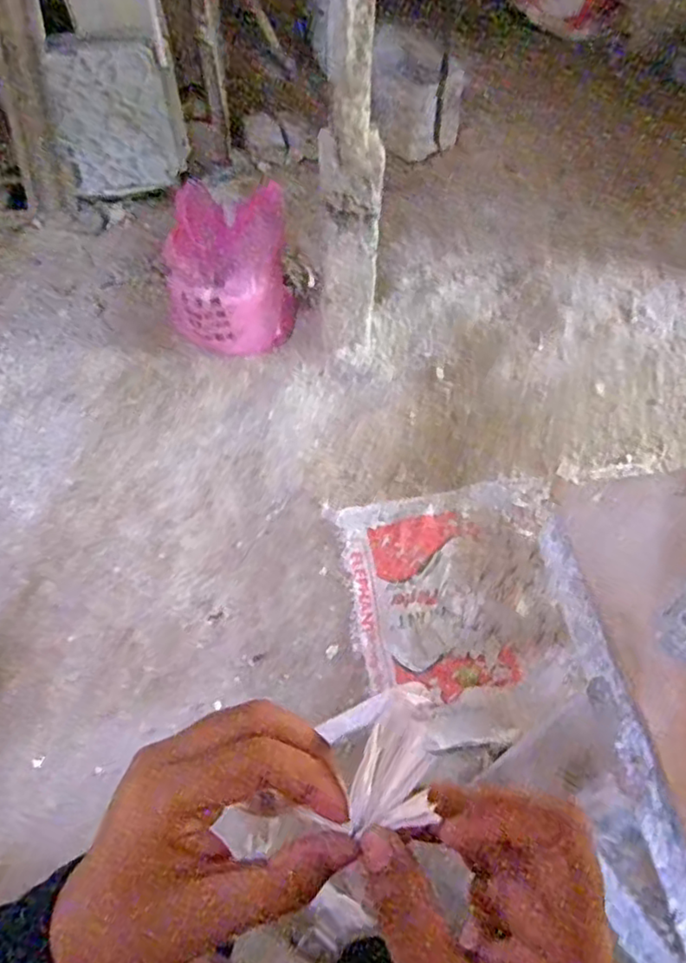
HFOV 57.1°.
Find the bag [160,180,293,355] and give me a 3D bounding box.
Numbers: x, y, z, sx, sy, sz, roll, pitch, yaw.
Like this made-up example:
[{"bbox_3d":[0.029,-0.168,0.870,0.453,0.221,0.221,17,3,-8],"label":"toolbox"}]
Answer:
[{"bbox_3d":[-0.313,-0.562,1.713,0.349,0.374,0.215,-11,58,-7],"label":"bag"}]

